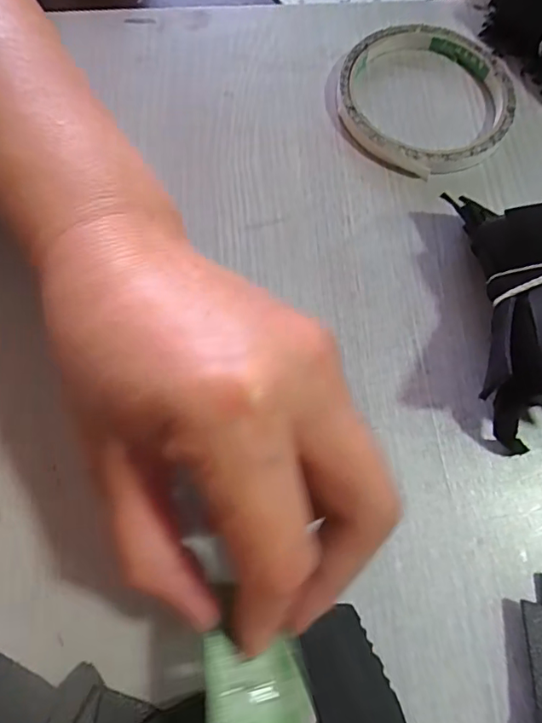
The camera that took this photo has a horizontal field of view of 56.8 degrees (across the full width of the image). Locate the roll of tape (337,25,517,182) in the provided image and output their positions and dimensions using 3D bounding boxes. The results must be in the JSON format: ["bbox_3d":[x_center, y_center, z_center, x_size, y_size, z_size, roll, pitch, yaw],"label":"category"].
[{"bbox_3d":[0.080,-0.136,0.258,0.085,0.012,0.089,0,71,-1],"label":"roll of tape"}]

